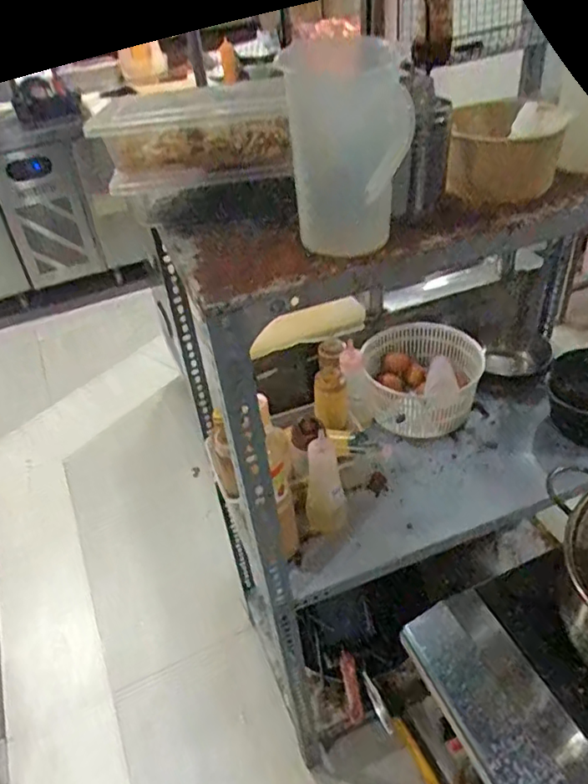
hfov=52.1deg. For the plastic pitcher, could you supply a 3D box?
[{"bbox_3d":[0.055,-0.239,0.602,0.112,0.203,0.140,-4,39,4],"label":"plastic pitcher"}]

